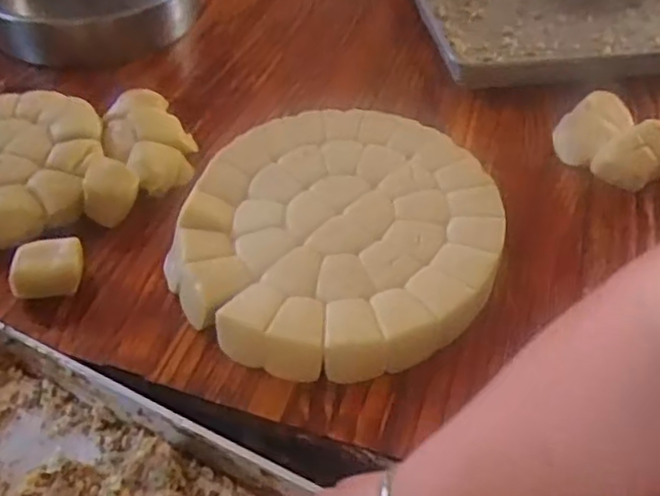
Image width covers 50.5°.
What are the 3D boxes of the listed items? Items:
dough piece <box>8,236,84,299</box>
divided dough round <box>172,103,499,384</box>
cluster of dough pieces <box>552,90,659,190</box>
[{"bbox_3d":[-0.264,0.021,0.661,0.063,0.048,0.051,-4,47,-4],"label":"dough piece"},{"bbox_3d":[0.009,-0.013,0.689,0.290,0.059,0.313,0,48,0],"label":"divided dough round"},{"bbox_3d":[0.319,-0.127,0.795,0.113,0.045,0.147,-17,49,-15],"label":"cluster of dough pieces"}]

